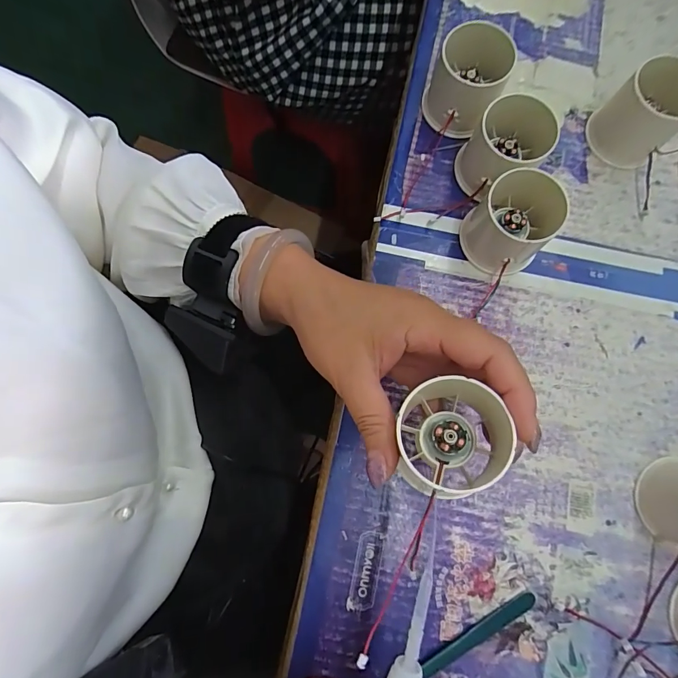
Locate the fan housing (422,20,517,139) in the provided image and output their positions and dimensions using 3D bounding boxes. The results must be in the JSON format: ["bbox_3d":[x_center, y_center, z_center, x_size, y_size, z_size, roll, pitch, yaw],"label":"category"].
[{"bbox_3d":[0.091,-0.185,0.293,0.048,0.055,0.046,4,79,1],"label":"fan housing"}]

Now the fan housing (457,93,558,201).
[{"bbox_3d":[0.113,-0.130,0.284,0.052,0.054,0.050,0,79,1],"label":"fan housing"}]

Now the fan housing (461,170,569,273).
[{"bbox_3d":[0.119,-0.080,0.276,0.056,0.052,0.056,0,79,1],"label":"fan housing"}]

